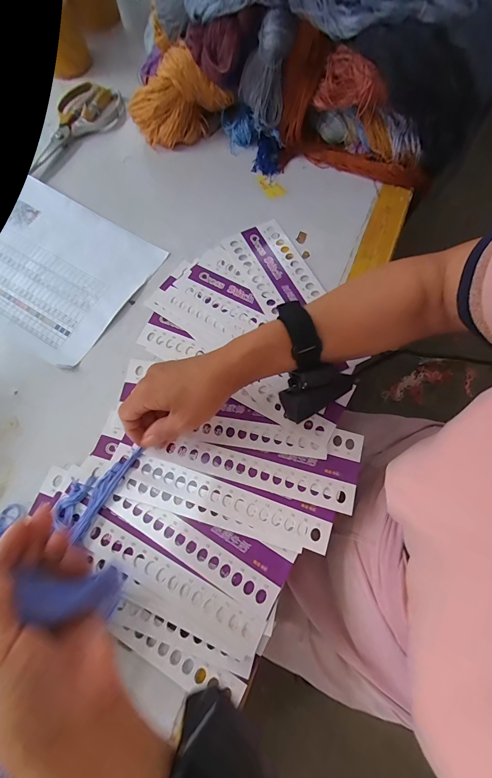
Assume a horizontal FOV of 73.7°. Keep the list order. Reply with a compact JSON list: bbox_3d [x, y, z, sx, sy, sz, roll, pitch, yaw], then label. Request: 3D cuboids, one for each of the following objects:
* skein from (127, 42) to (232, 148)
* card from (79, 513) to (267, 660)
[{"bbox_3d":[-0.100,-0.432,0.489,0.147,0.091,0.066,-16,72,-4],"label":"skein"},{"bbox_3d":[-0.074,0.184,0.317,0.195,0.006,0.031,26,74,10],"label":"card"}]

